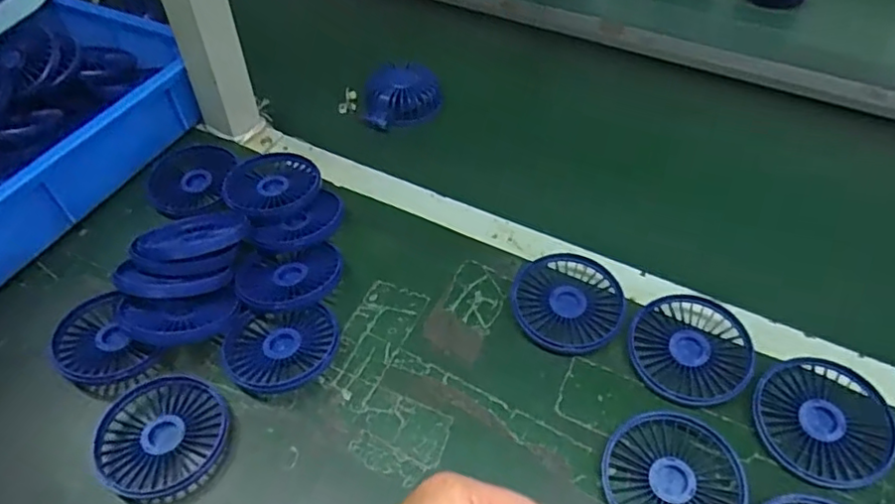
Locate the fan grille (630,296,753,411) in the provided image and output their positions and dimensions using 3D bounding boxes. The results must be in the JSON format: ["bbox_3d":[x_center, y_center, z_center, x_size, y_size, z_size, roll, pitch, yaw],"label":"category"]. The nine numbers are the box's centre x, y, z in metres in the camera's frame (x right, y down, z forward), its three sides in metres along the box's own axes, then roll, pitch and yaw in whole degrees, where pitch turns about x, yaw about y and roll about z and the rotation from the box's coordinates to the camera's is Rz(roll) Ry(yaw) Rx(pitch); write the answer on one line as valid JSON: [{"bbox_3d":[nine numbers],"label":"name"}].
[{"bbox_3d":[0.184,0.073,0.463,0.085,0.015,0.091,0,50,0],"label":"fan grille"}]

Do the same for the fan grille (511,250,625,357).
[{"bbox_3d":[0.097,0.041,0.493,0.085,0.019,0.090,0,50,0],"label":"fan grille"}]

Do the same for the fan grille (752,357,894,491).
[{"bbox_3d":[0.259,0.115,0.420,0.085,0.018,0.084,0,50,0],"label":"fan grille"}]

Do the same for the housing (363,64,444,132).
[{"bbox_3d":[-0.052,-0.183,0.703,0.086,0.038,0.082,-6,50,-5],"label":"housing"}]

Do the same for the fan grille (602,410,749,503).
[{"bbox_3d":[0.147,0.148,0.396,0.082,0.016,0.087,0,50,0],"label":"fan grille"}]

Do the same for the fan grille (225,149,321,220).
[{"bbox_3d":[-0.165,-0.062,0.573,0.084,0.018,0.088,0,50,0],"label":"fan grille"}]

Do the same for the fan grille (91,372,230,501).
[{"bbox_3d":[-0.200,0.127,0.433,0.087,0.013,0.087,-2,50,-1],"label":"fan grille"}]

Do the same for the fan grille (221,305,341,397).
[{"bbox_3d":[-0.129,0.074,0.471,0.086,0.020,0.072,-2,50,-1],"label":"fan grille"}]

